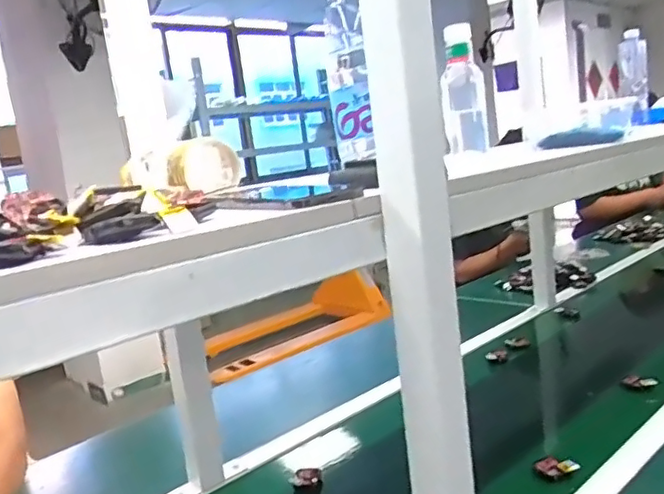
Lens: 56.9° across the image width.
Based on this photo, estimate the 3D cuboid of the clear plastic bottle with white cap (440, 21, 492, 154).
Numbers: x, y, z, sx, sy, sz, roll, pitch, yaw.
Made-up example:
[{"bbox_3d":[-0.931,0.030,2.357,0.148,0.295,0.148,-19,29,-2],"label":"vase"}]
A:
[{"bbox_3d":[0.213,-0.254,0.989,0.067,0.197,0.079,-5,10,12],"label":"clear plastic bottle with white cap"}]

